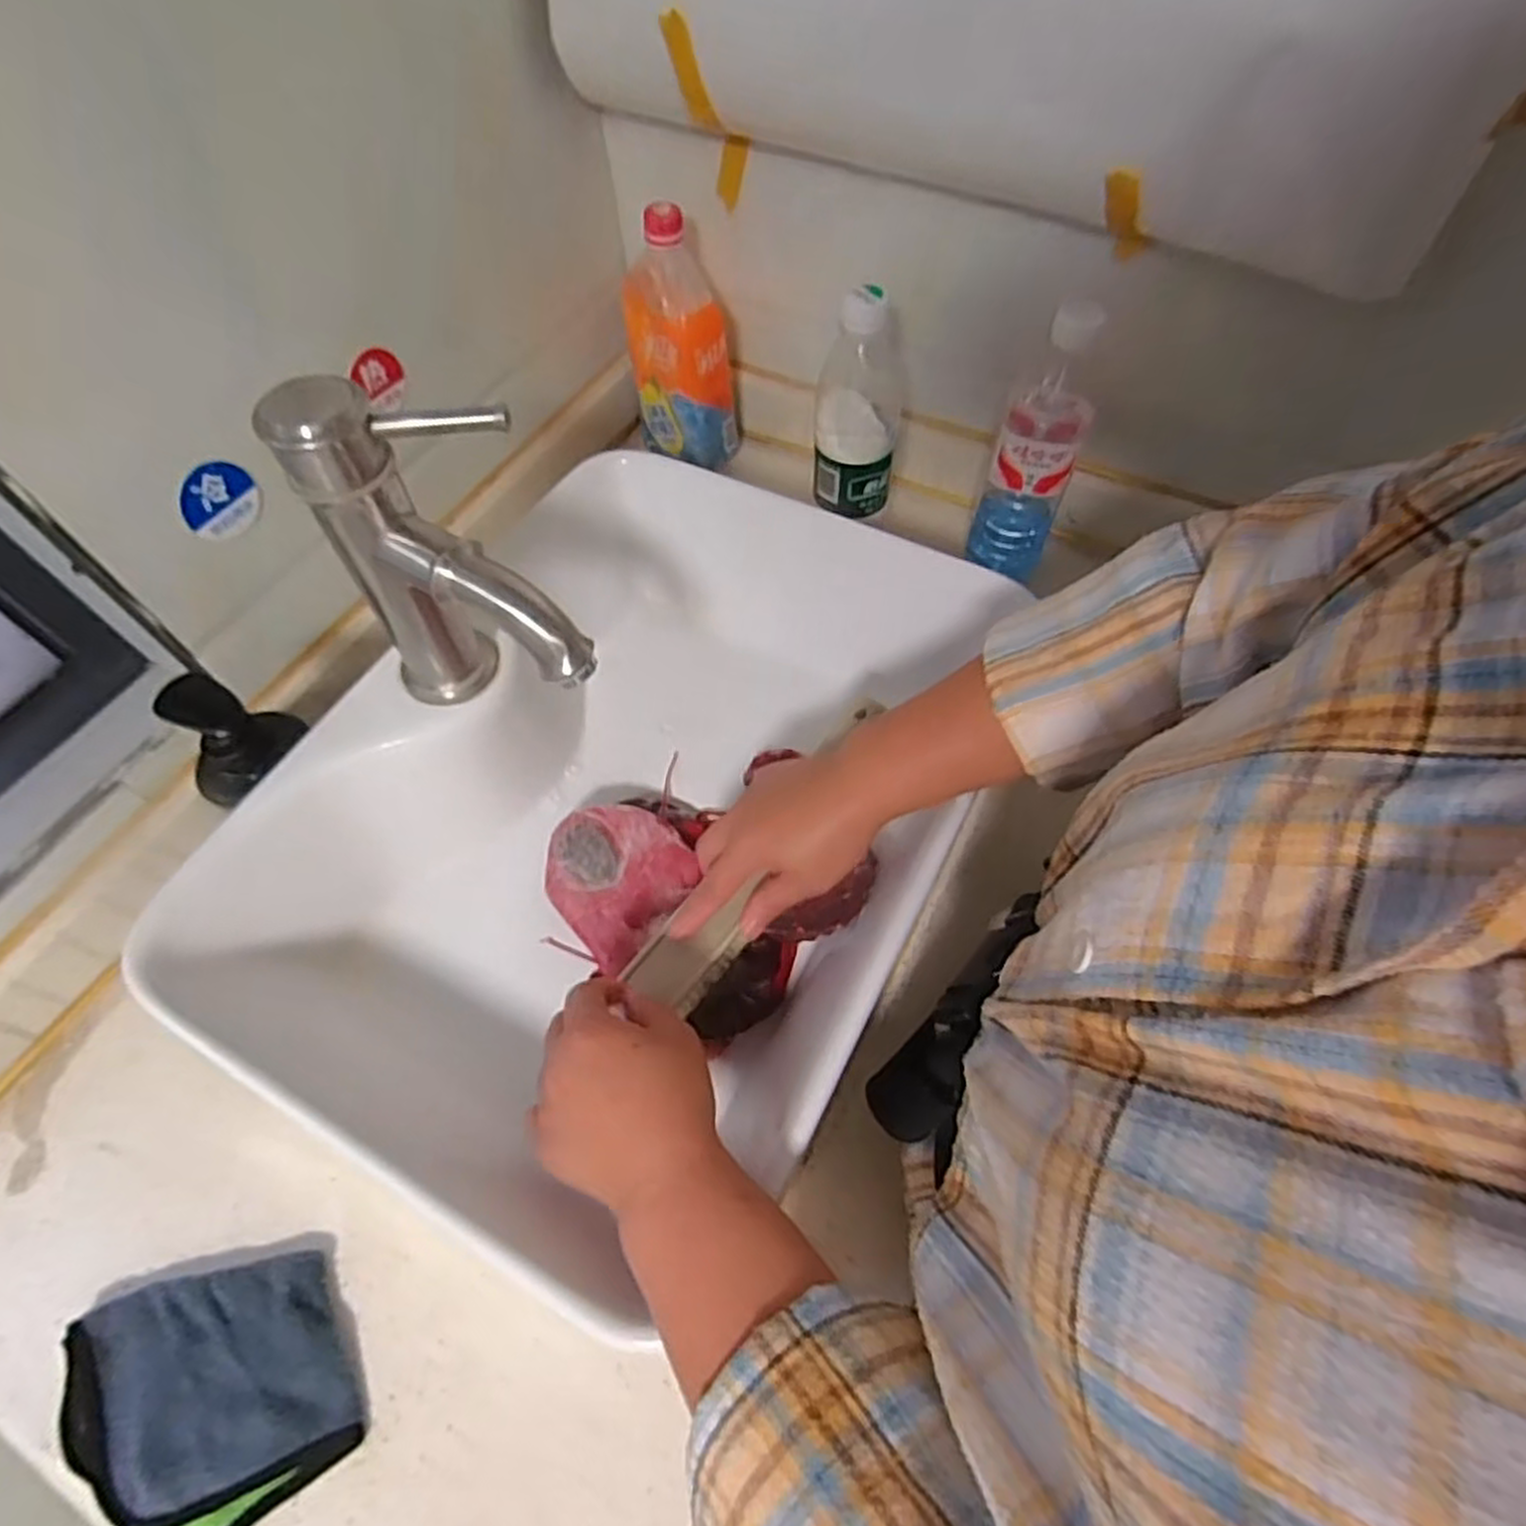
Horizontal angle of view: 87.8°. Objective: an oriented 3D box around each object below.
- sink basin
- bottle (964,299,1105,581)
[{"bbox_3d":[-0.077,0.031,0.515,0.352,0.129,0.476,24,63,15],"label":"sink basin"},{"bbox_3d":[0.208,-0.240,0.603,0.061,0.195,0.070,20,62,13],"label":"bottle"}]

